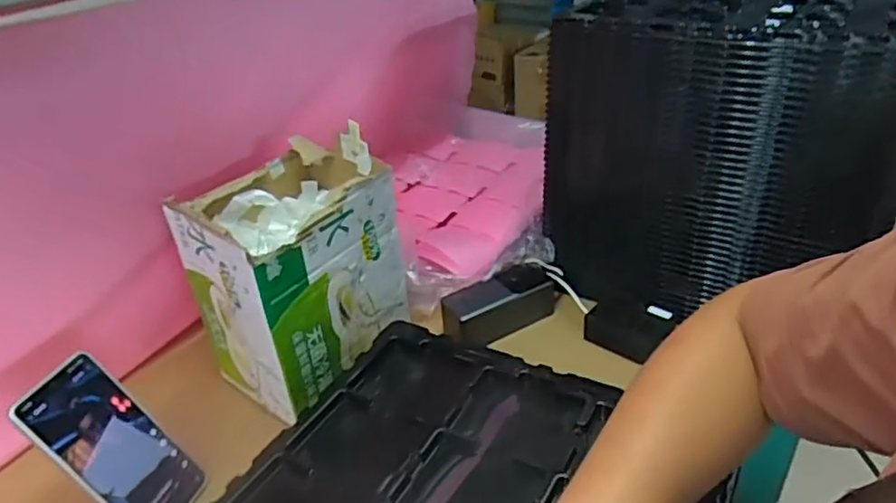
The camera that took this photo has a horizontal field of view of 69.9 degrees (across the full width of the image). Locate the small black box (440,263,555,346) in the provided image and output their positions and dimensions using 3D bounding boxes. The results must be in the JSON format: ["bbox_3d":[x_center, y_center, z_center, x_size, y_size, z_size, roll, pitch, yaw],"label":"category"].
[{"bbox_3d":[0.066,0.066,0.759,0.140,0.058,0.060,-20,34,-26],"label":"small black box"}]

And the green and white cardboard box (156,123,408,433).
[{"bbox_3d":[-0.155,0.015,0.665,0.151,0.189,0.199,14,37,28],"label":"green and white cardboard box"}]

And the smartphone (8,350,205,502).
[{"bbox_3d":[-0.282,0.168,0.548,0.013,0.169,0.081,-21,24,32],"label":"smartphone"}]

